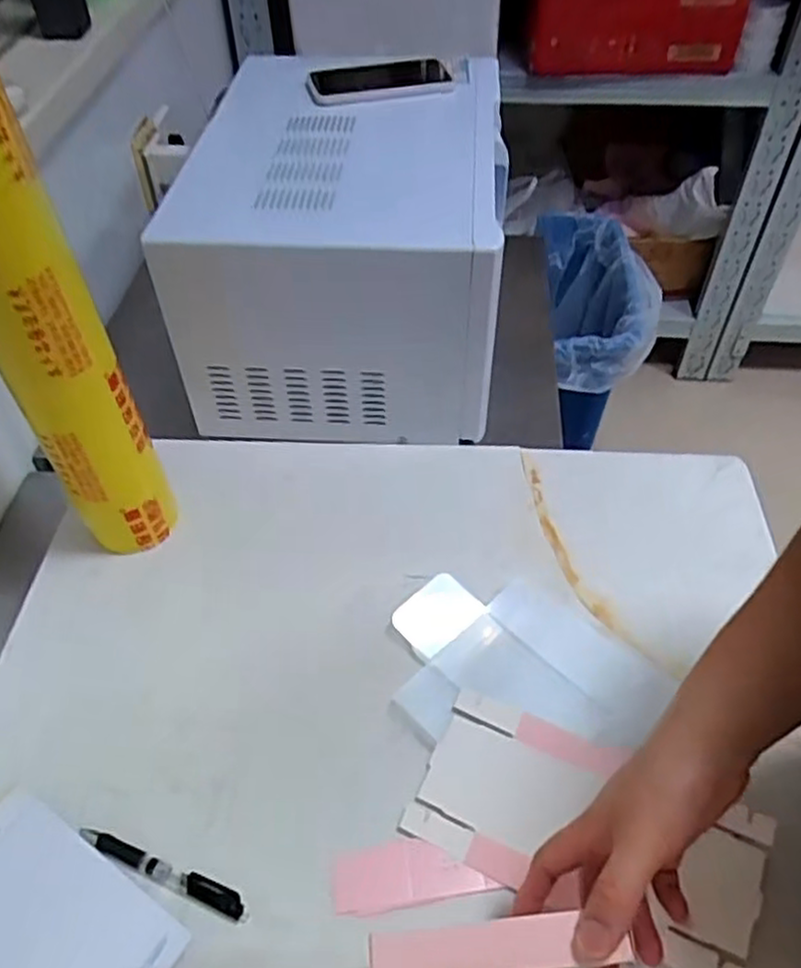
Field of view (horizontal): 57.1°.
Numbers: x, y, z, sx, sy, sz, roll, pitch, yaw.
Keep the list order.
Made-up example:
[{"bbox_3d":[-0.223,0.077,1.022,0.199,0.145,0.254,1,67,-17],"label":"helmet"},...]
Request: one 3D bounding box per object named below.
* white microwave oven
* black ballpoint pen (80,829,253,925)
[{"bbox_3d":[-0.046,-0.290,0.854,0.323,0.249,0.431,5,50,5],"label":"white microwave oven"},{"bbox_3d":[-0.175,0.286,0.544,0.139,0.011,0.016,18,52,15],"label":"black ballpoint pen"}]

